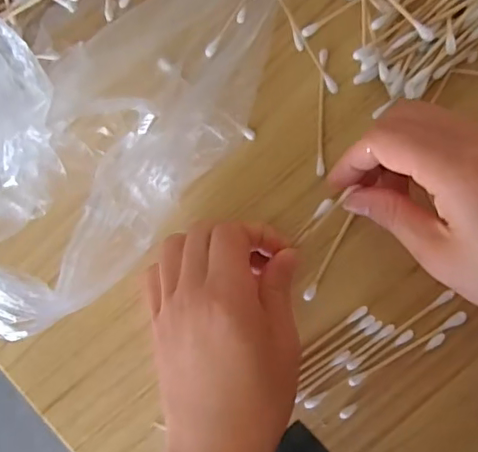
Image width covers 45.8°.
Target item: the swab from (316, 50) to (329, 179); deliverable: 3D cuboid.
[{"bbox_3d":[0.047,-0.064,0.319,0.005,0.004,0.071,2,91,8],"label":"swab"}]

